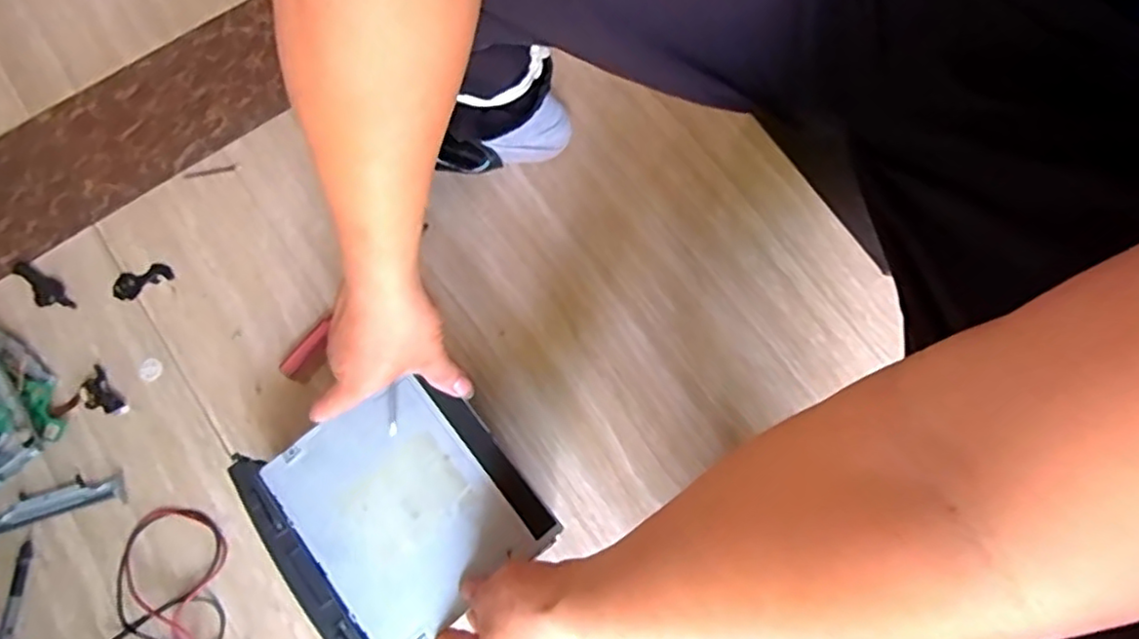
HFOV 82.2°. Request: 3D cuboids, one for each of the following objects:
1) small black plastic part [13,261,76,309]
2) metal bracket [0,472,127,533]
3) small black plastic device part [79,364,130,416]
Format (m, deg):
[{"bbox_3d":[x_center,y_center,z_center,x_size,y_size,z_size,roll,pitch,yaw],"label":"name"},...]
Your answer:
[{"bbox_3d":[-0.524,-0.032,0.646,0.080,0.006,0.028,31,77,7],"label":"small black plastic part"},{"bbox_3d":[-0.469,0.166,0.590,0.125,0.010,0.031,-16,76,-5],"label":"metal bracket"},{"bbox_3d":[-0.442,0.071,0.614,0.027,0.006,0.054,-37,79,-10],"label":"small black plastic device part"}]

